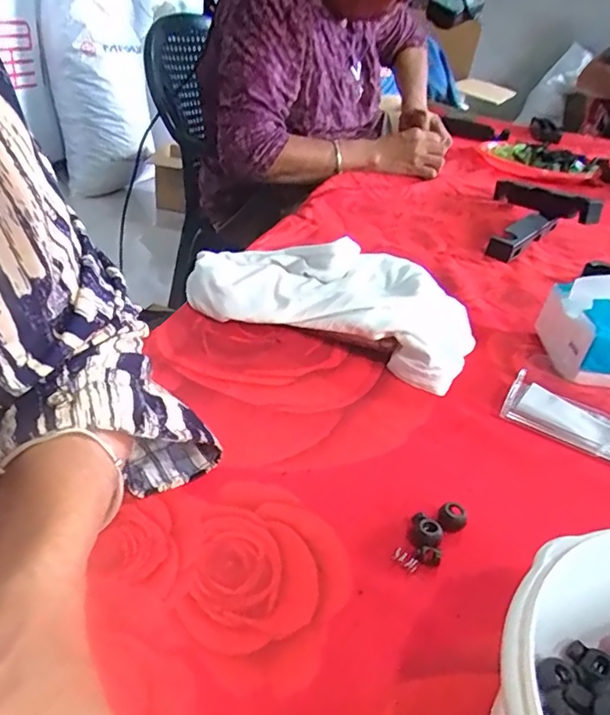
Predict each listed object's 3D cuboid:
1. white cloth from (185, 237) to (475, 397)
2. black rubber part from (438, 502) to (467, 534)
[{"bbox_3d":[0.022,-0.049,0.461,0.235,0.057,0.104,16,34,13],"label":"white cloth"},{"bbox_3d":[0.081,0.089,0.302,0.015,0.012,0.012,22,35,21],"label":"black rubber part"}]

